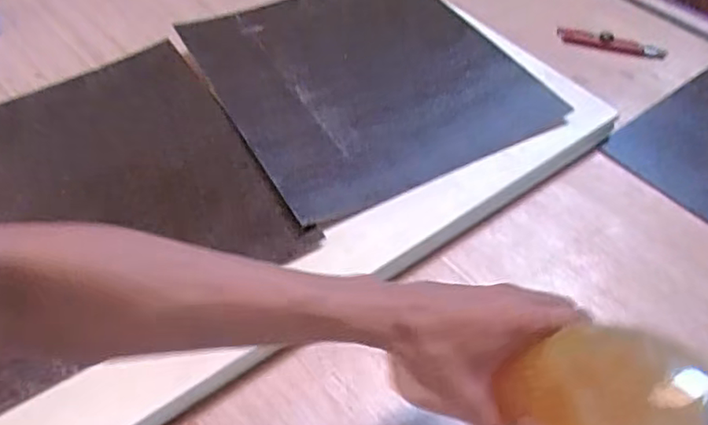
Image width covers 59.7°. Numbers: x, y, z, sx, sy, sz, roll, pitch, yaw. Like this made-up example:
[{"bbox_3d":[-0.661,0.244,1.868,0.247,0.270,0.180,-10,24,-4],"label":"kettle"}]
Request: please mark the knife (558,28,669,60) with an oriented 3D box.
[{"bbox_3d":[0.408,-0.269,0.981,0.165,0.020,0.035,17,53,18],"label":"knife"}]

